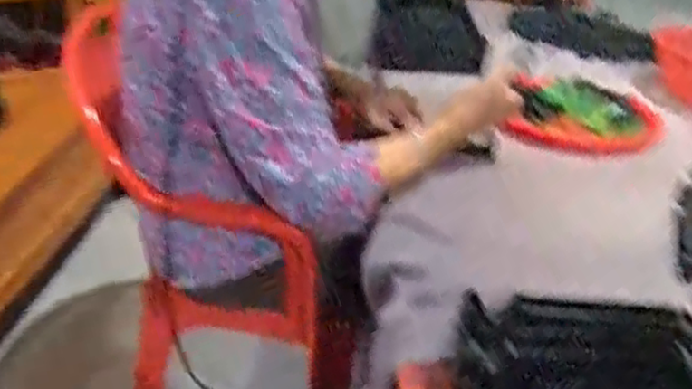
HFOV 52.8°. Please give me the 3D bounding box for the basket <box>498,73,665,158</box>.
[{"bbox_3d":[0.339,-0.118,1.029,0.238,0.061,0.168,4,29,0],"label":"basket"}]

